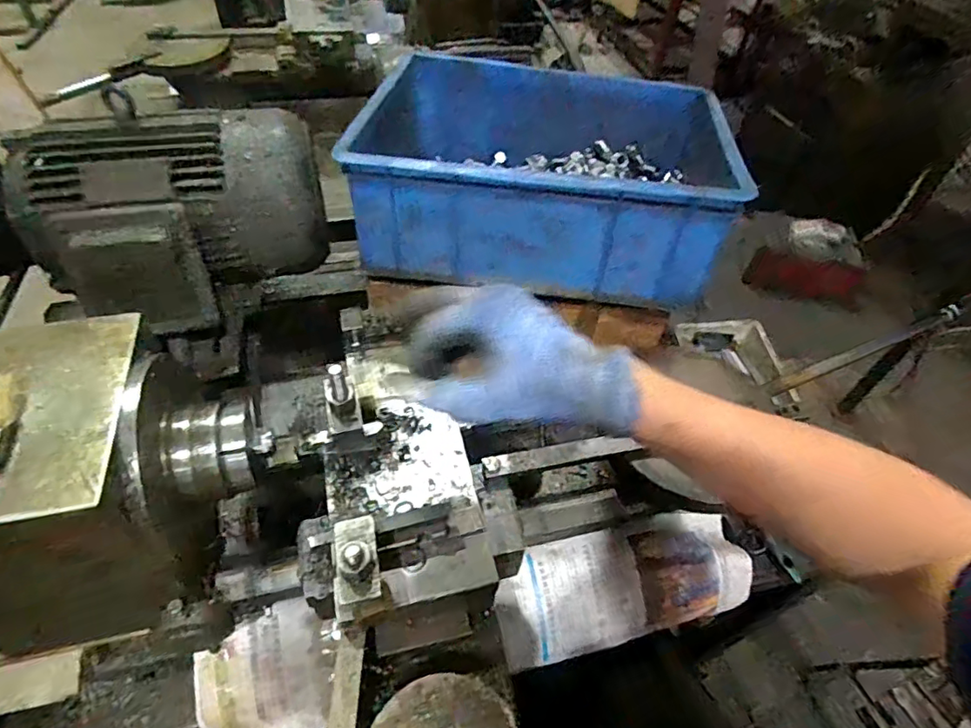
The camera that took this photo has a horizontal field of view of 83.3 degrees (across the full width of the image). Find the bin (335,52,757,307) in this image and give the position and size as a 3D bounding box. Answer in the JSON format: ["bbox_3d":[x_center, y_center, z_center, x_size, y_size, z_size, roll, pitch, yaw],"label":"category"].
[{"bbox_3d":[0.069,-0.235,0.653,0.392,0.139,0.306,9,49,3],"label":"bin"}]

